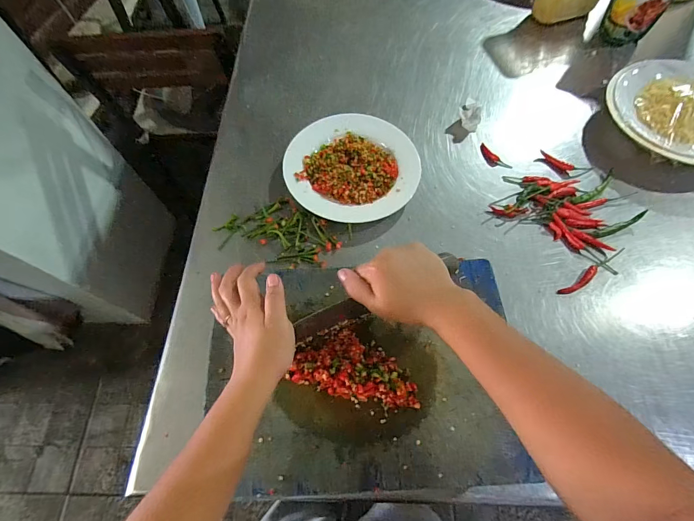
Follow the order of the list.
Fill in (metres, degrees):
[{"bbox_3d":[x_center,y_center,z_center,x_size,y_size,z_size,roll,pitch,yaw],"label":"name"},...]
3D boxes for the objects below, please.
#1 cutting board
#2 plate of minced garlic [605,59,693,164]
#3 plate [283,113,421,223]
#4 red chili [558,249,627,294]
[{"bbox_3d":[0.017,0.124,0.380,0.333,0.019,0.239,-4,65,-1],"label":"cutting board"},{"bbox_3d":[0.521,-0.231,0.537,0.227,0.061,0.216,0,65,1],"label":"plate of minced garlic"},{"bbox_3d":[0.006,-0.144,0.519,0.187,0.028,0.185,0,65,1],"label":"plate"},{"bbox_3d":[0.319,0.014,0.452,0.117,0.007,0.014,-31,68,-13],"label":"red chili"}]

